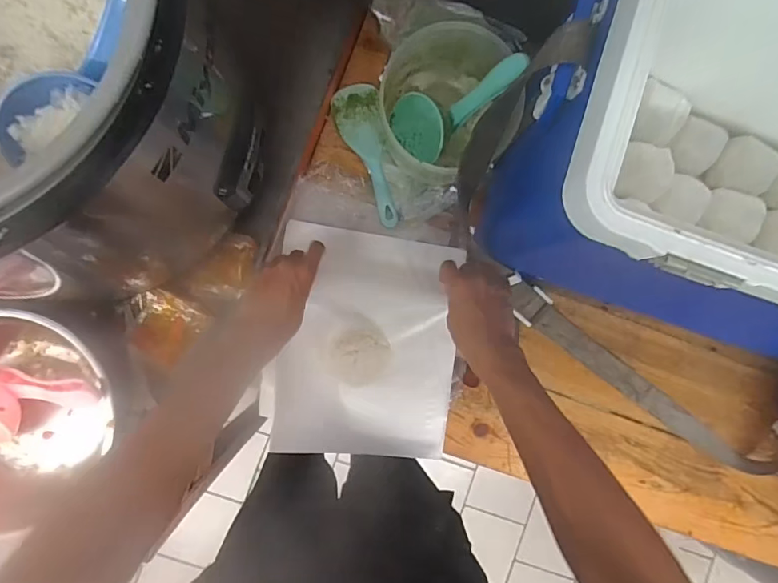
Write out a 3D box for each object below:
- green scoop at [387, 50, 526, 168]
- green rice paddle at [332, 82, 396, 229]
[{"bbox_3d":[0.083,-0.232,0.583,0.037,0.193,0.081,-19,90,-43],"label":"green scoop"},{"bbox_3d":[-0.031,-0.184,0.647,0.063,0.015,0.194,-11,89,-6],"label":"green rice paddle"}]

